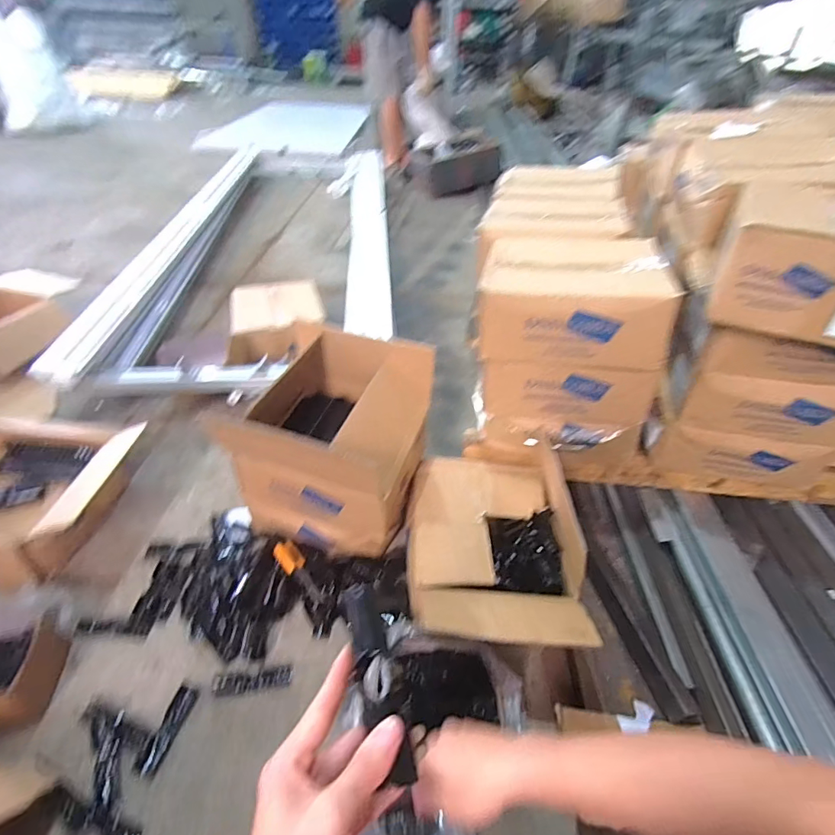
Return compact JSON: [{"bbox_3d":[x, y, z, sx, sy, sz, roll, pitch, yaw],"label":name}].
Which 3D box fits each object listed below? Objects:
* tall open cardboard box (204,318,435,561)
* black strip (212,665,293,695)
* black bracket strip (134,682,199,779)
[{"bbox_3d":[-0.161,0.053,0.947,0.312,0.337,0.290,12,41,11],"label":"tall open cardboard box"},{"bbox_3d":[-0.282,0.450,0.804,0.128,0.006,0.034,-7,41,-11],"label":"black strip"},{"bbox_3d":[-0.396,0.494,0.746,0.033,0.008,0.126,10,41,9],"label":"black bracket strip"}]

